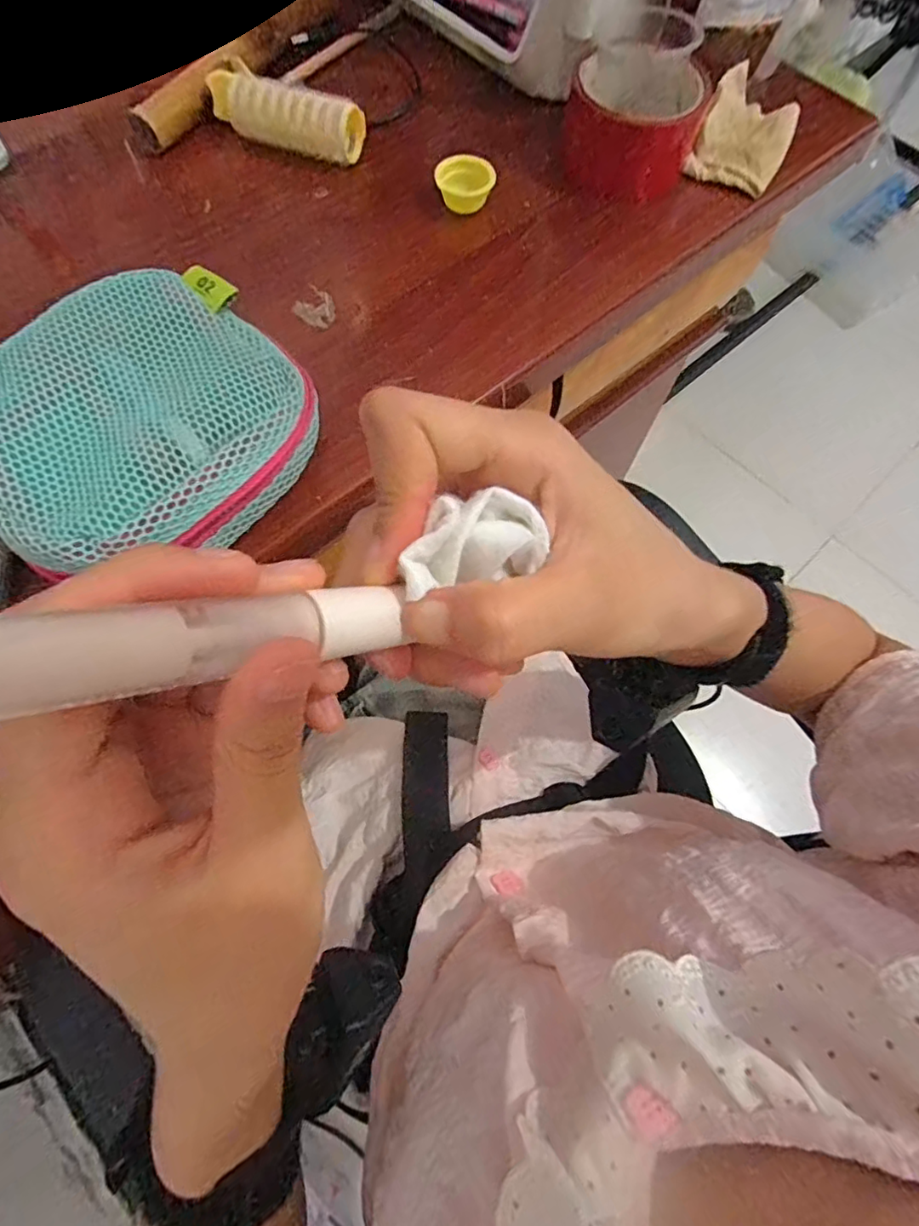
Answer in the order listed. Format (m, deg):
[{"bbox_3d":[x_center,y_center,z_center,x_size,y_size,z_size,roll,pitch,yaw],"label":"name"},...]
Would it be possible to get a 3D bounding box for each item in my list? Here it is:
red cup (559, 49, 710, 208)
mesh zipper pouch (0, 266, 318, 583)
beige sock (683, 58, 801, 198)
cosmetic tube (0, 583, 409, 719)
[{"bbox_3d":[0.115,-0.329,0.377,0.085,0.045,0.088,15,69,4],"label":"red cup"},{"bbox_3d":[-0.151,-0.091,0.270,0.145,0.042,0.148,-40,75,-15],"label":"mesh zipper pouch"},{"bbox_3d":[0.201,-0.337,0.392,0.060,0.028,0.091,23,70,6],"label":"beige sock"},{"bbox_3d":[-0.048,0.005,0.103,0.091,0.010,0.014,-9,64,-46],"label":"cosmetic tube"}]

